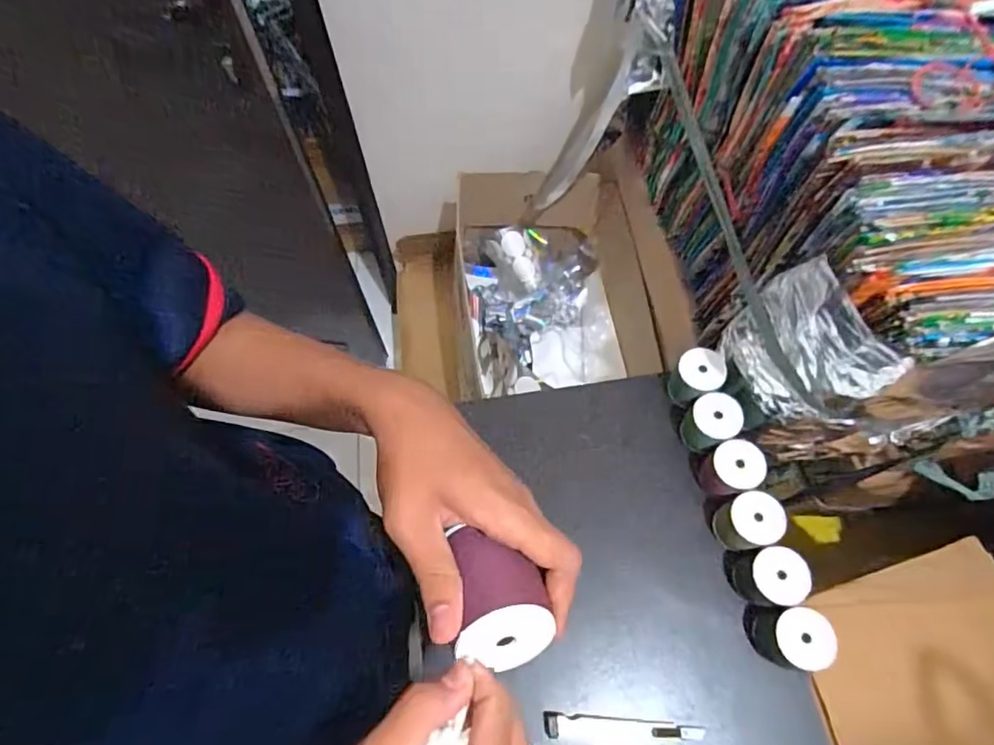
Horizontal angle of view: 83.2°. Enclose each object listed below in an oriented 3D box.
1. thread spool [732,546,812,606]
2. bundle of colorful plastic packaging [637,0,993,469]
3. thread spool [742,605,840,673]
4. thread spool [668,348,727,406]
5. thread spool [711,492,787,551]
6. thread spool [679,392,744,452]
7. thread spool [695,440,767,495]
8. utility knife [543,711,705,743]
[{"bbox_3d":[0.291,0.220,0.599,0.051,0.070,0.055,0,64,0],"label":"thread spool"},{"bbox_3d":[0.420,-0.270,0.637,0.372,0.328,0.676,-8,65,-4],"label":"bundle of colorful plastic packaging"},{"bbox_3d":[0.296,0.270,0.569,0.062,0.062,0.056,5,64,3],"label":"thread spool"},{"bbox_3d":[0.244,0.007,0.686,0.052,0.047,0.063,42,71,18],"label":"thread spool"},{"bbox_3d":[0.274,0.169,0.621,0.058,0.076,0.054,0,64,0],"label":"thread spool"},{"bbox_3d":[0.253,0.063,0.667,0.058,0.066,0.052,-40,70,-17],"label":"thread spool"},{"bbox_3d":[0.267,0.113,0.646,0.054,0.071,0.055,0,64,0],"label":"thread spool"},{"bbox_3d":[0.128,0.362,0.566,0.158,0.007,0.022,3,64,2],"label":"utility knife"}]

